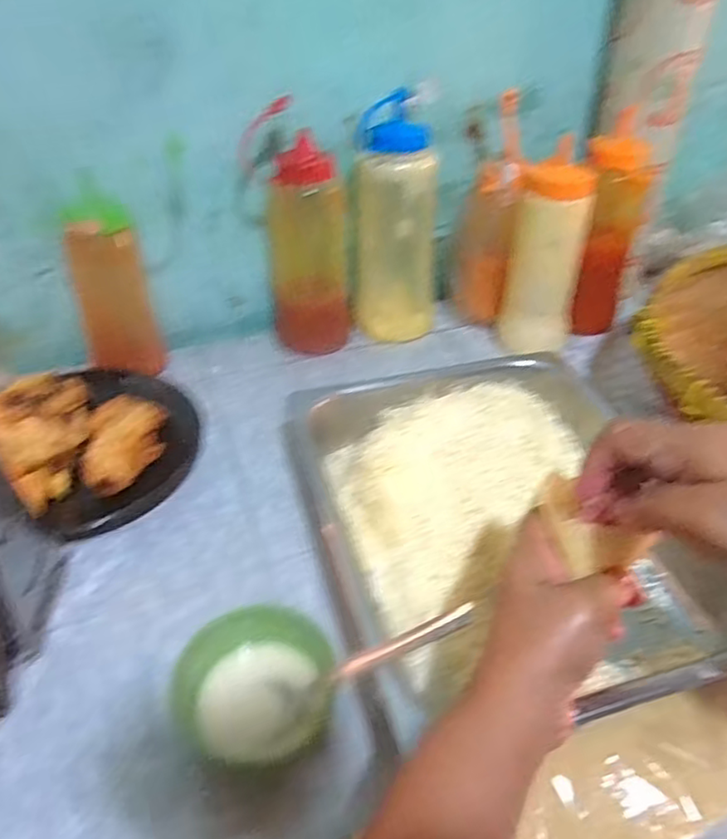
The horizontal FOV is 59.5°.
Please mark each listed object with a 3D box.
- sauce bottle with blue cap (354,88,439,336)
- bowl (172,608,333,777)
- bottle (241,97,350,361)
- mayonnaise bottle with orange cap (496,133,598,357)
[{"bbox_3d":[0.040,-0.214,0.703,0.089,0.228,0.097,5,39,5],"label":"sauce bottle with blue cap"},{"bbox_3d":[-0.065,0.158,0.380,0.086,0.040,0.083,0,39,0],"label":"bowl"},{"bbox_3d":[-0.065,-0.185,0.672,0.087,0.221,0.076,21,43,24],"label":"bottle"},{"bbox_3d":[0.189,-0.165,0.657,0.075,0.188,0.059,1,39,1],"label":"mayonnaise bottle with orange cap"}]

